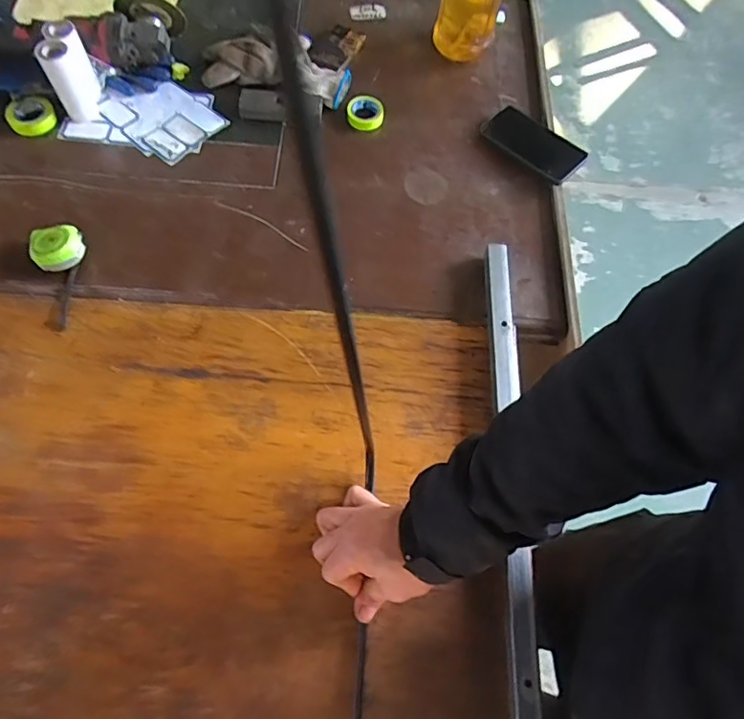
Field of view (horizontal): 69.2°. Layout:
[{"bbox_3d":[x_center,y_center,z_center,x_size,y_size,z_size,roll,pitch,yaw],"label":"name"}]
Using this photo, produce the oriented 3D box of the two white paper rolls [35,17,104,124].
[{"bbox_3d":[-0.447,-0.430,0.802,0.060,0.092,0.089,-8,66,-7],"label":"two white paper rolls"}]

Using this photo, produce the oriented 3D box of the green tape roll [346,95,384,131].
[{"bbox_3d":[-0.010,-0.388,0.841,0.059,0.022,0.059,1,65,-3],"label":"green tape roll"}]

